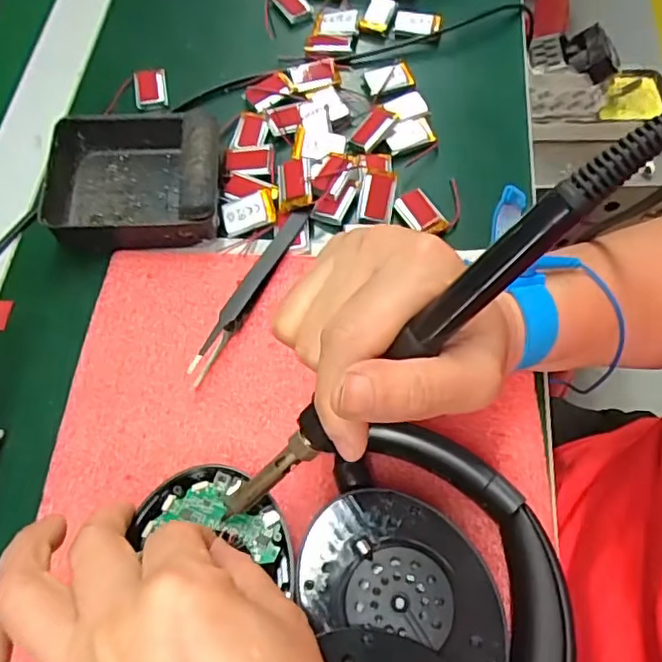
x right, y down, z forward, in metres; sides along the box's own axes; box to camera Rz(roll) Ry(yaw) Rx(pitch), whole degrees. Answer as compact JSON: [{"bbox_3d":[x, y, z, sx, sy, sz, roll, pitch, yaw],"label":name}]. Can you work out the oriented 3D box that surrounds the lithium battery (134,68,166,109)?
[{"bbox_3d":[-0.120,-0.162,0.405,0.020,0.006,0.033,-8,65,-6],"label":"lithium battery"}]

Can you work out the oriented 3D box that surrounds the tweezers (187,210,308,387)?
[{"bbox_3d":[-0.045,-0.025,0.324,0.014,0.013,0.113,25,66,10],"label":"tweezers"}]

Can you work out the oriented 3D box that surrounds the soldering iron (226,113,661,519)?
[{"bbox_3d":[0.031,0.007,0.202,0.211,0.016,0.022,-43,66,27],"label":"soldering iron"}]

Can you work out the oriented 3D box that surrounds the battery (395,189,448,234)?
[{"bbox_3d":[0.053,-0.069,0.352,0.017,0.004,0.032,-30,69,-15],"label":"battery"}]

